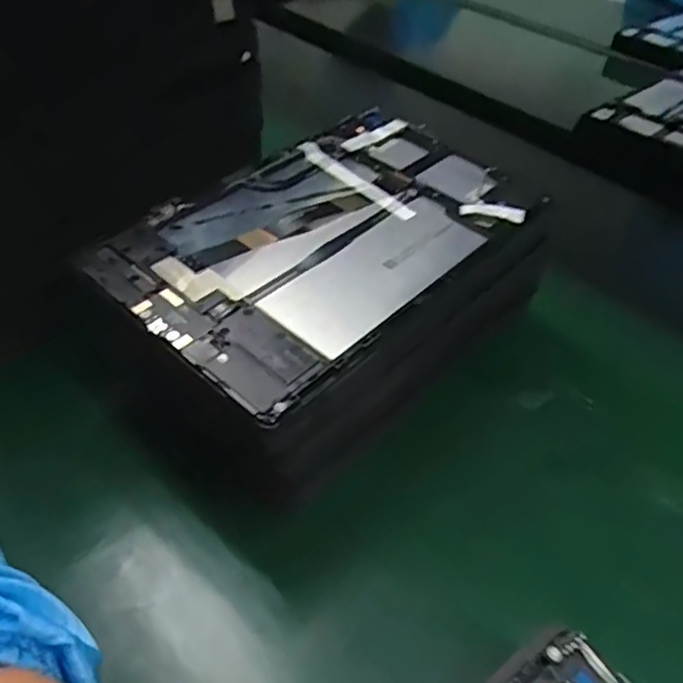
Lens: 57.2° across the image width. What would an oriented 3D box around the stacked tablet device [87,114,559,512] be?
[{"bbox_3d":[-0.004,-0.030,0.361,0.261,0.083,0.174,-33,54,-31],"label":"stacked tablet device"}]

